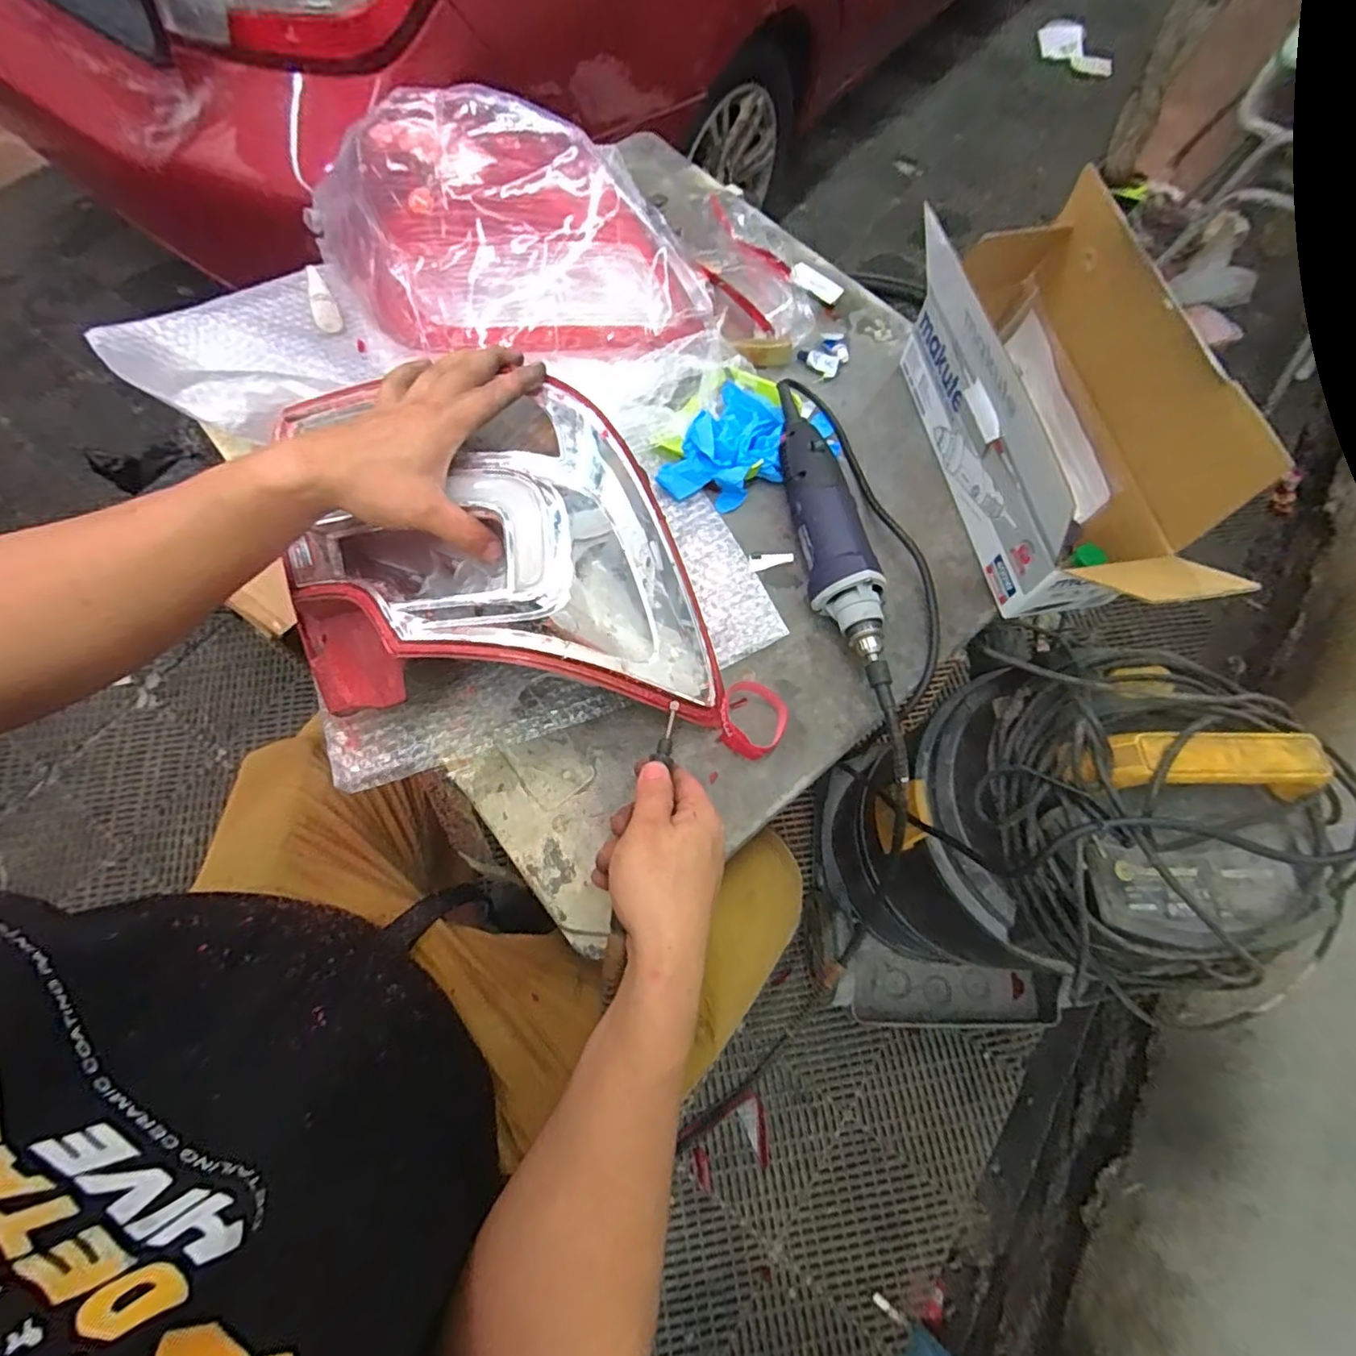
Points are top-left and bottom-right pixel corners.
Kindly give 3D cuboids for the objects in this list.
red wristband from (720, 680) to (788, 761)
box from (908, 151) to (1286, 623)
[{"bbox_3d":[0.058,0.032,0.481,0.053,0.018,0.059,29,70,10],"label":"red wristband"},{"bbox_3d":[0.311,-0.222,0.506,0.136,0.161,0.377,-8,68,-5],"label":"box"}]

